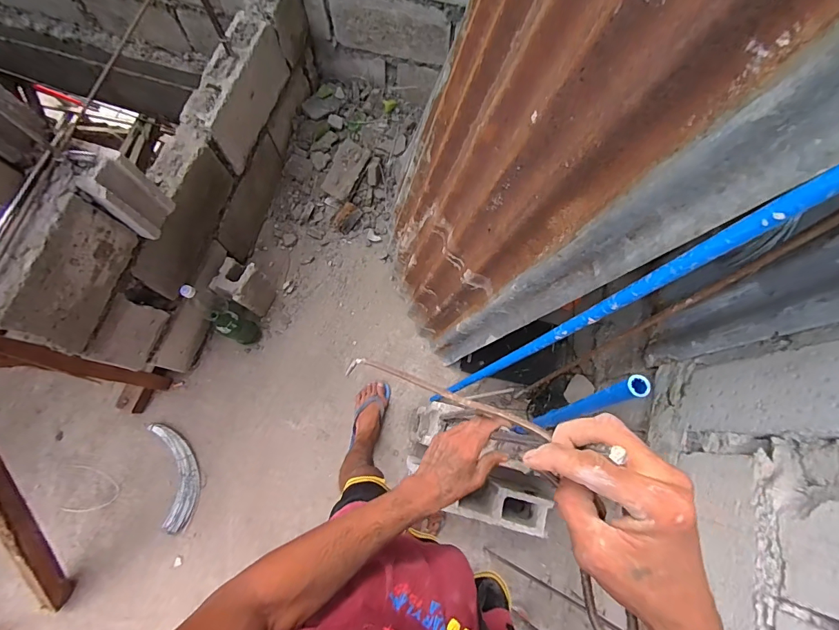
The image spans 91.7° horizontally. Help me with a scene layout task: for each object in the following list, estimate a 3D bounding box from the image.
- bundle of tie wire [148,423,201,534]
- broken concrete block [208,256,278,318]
[{"bbox_3d":[-0.770,0.497,1.294,0.127,0.038,0.340,-21,73,-4],"label":"bundle of tie wire"},{"bbox_3d":[-0.554,-0.089,1.295,0.125,0.182,0.121,29,75,6],"label":"broken concrete block"}]

